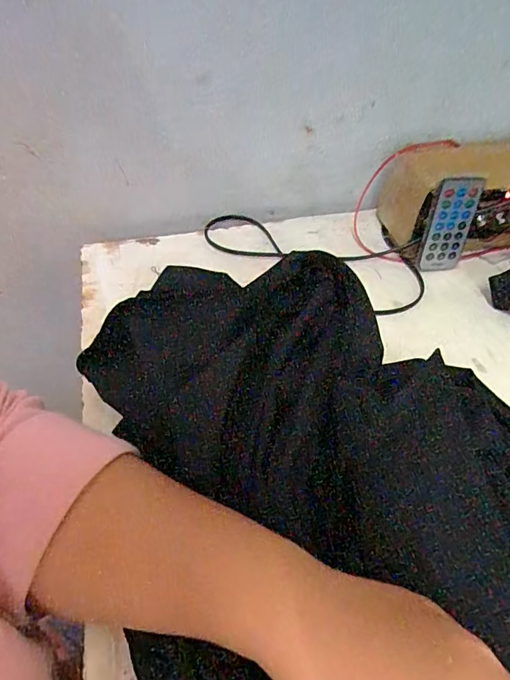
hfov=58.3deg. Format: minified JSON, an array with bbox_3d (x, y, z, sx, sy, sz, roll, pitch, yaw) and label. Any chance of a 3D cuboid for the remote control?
[{"bbox_3d":[0.176,-0.102,0.412,0.044,0.088,0.006,-5,41,-9],"label":"remote control"}]

